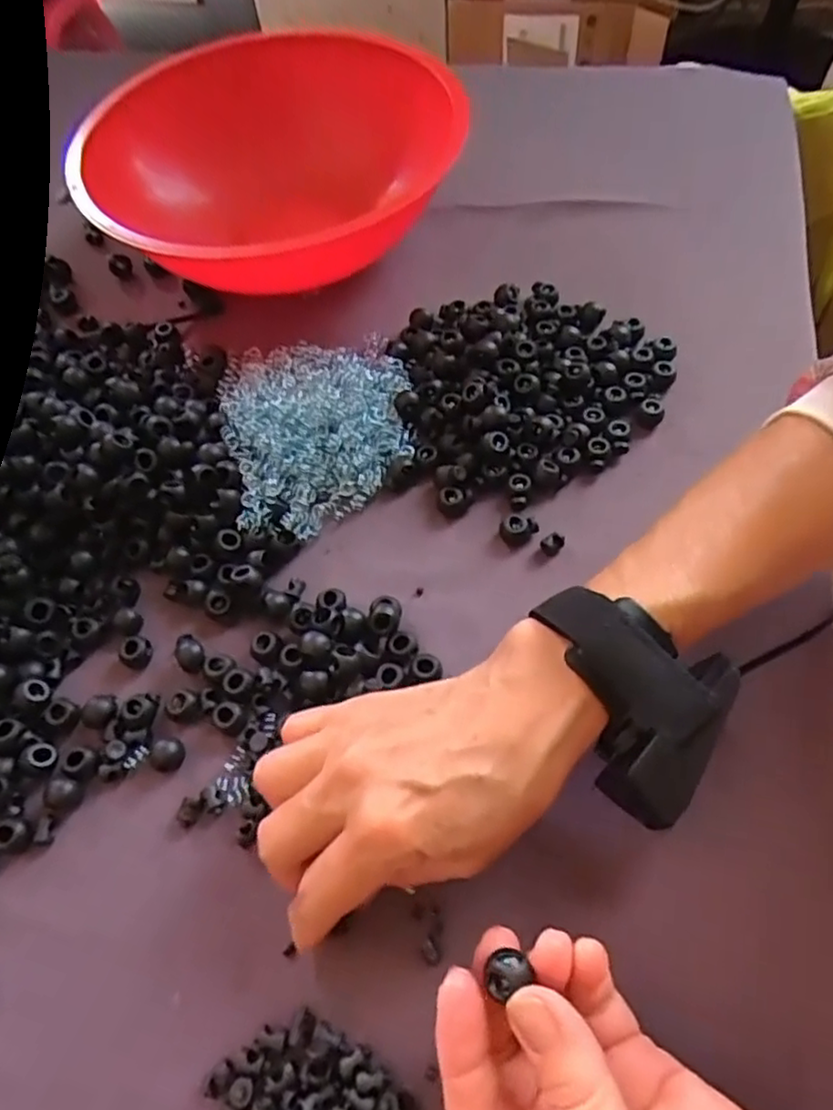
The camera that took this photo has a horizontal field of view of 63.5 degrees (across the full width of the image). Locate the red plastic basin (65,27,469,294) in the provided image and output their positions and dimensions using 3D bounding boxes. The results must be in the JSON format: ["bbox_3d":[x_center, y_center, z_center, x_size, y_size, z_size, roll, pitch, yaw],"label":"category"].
[{"bbox_3d":[-0.084,-0.258,0.459,0.216,0.088,0.211,-2,61,4],"label":"red plastic basin"}]

